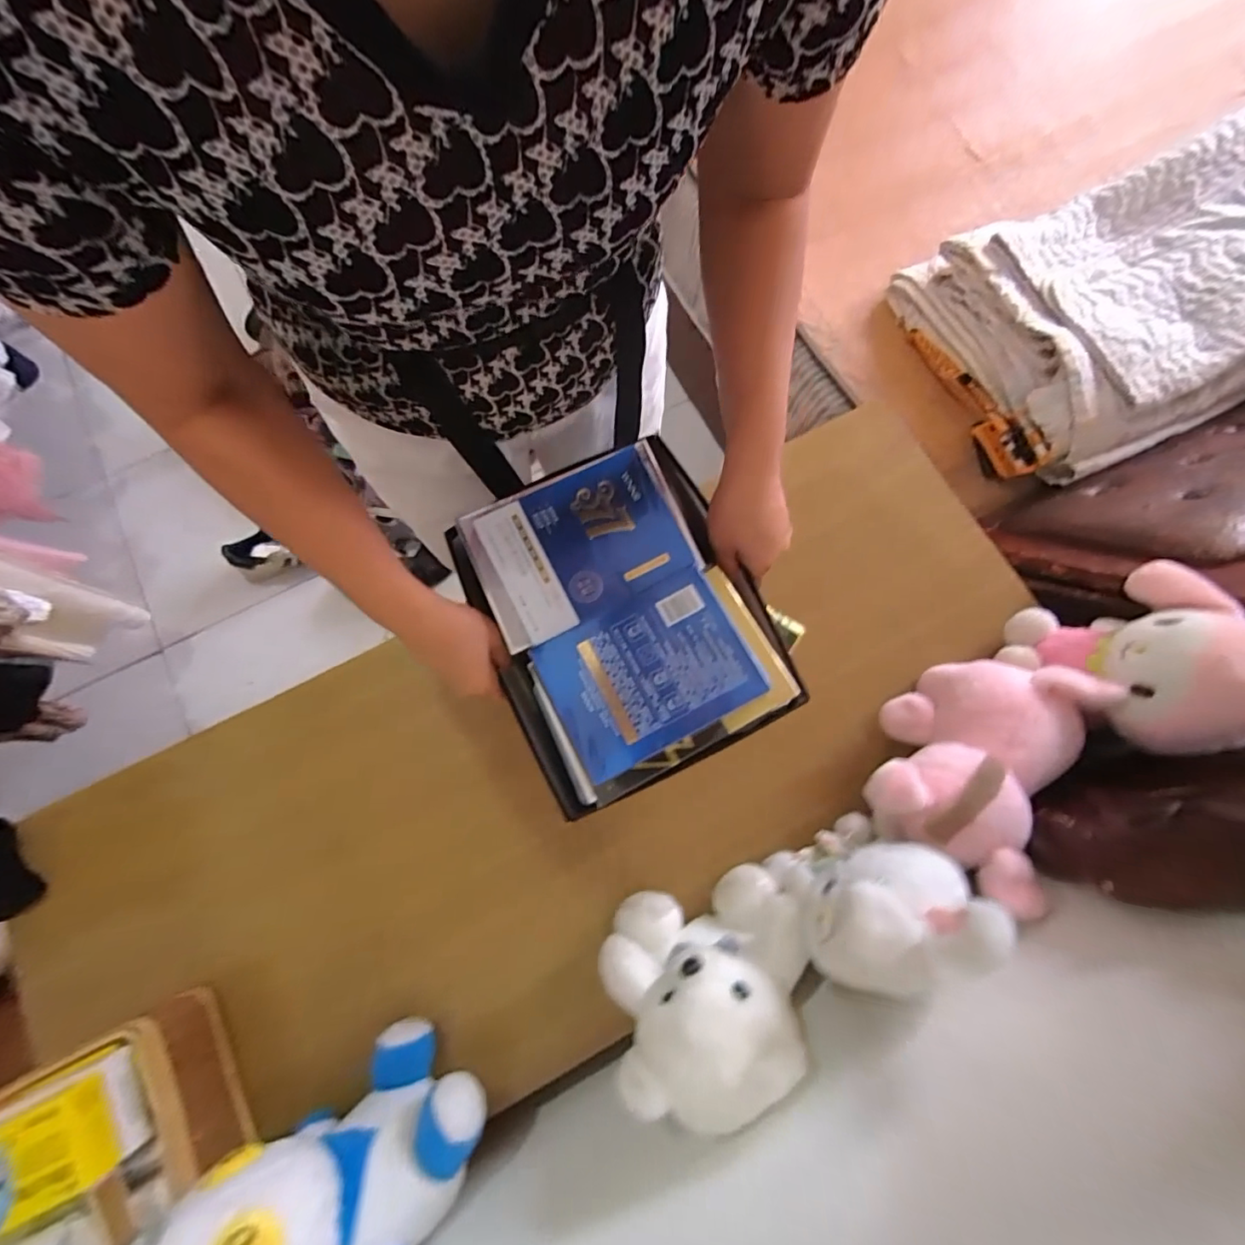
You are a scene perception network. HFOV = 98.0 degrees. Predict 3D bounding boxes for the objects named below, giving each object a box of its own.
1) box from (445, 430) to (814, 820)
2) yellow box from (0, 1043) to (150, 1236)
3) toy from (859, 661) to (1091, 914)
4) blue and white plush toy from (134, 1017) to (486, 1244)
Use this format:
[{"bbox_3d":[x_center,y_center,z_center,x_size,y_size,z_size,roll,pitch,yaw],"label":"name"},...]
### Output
[{"bbox_3d":[-0.001,-0.004,0.466,0.226,0.072,0.263,-26,75,-8],"label":"box"},{"bbox_3d":[-0.482,0.435,0.455,0.122,0.065,0.090,-24,75,-8],"label":"yellow box"},{"bbox_3d":[0.345,0.132,0.540,0.153,0.124,0.219,39,77,10],"label":"toy"},{"bbox_3d":[-0.243,0.468,0.433,0.253,0.166,0.141,-32,76,-9],"label":"blue and white plush toy"}]

